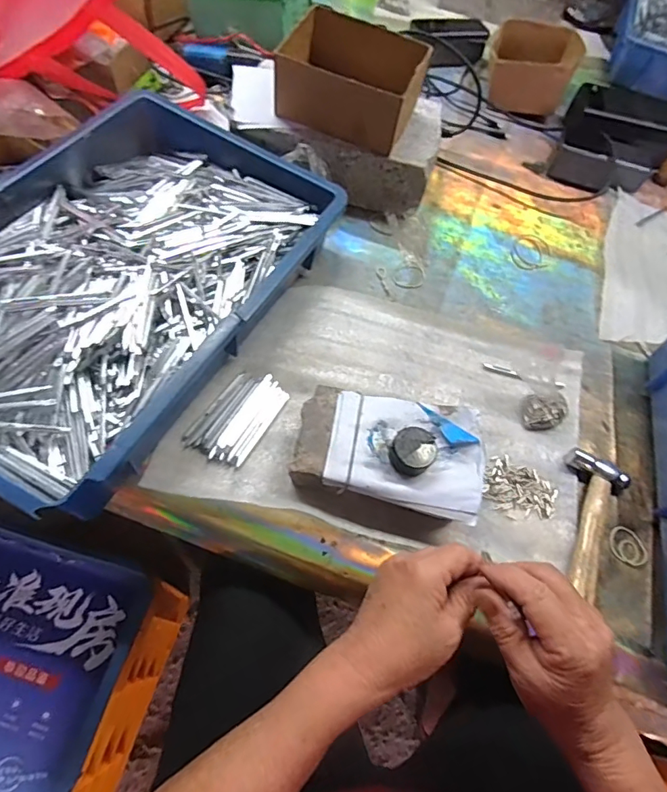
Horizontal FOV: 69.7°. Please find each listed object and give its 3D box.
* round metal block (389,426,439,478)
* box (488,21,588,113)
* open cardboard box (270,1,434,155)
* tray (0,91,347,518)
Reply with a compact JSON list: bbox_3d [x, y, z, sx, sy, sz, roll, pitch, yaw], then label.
[{"bbox_3d":[0.070,0.049,0.421,0.039,0.021,0.037,3,61,-6],"label":"round metal block"},{"bbox_3d":[0.319,-0.528,0.776,0.135,0.075,0.145,11,61,-2],"label":"box"},{"bbox_3d":[0.021,-0.368,0.561,0.157,0.073,0.114,23,61,5],"label":"open cardboard box"},{"bbox_3d":[-0.211,-0.120,0.471,0.290,0.070,0.426,28,62,8],"label":"tray"}]

